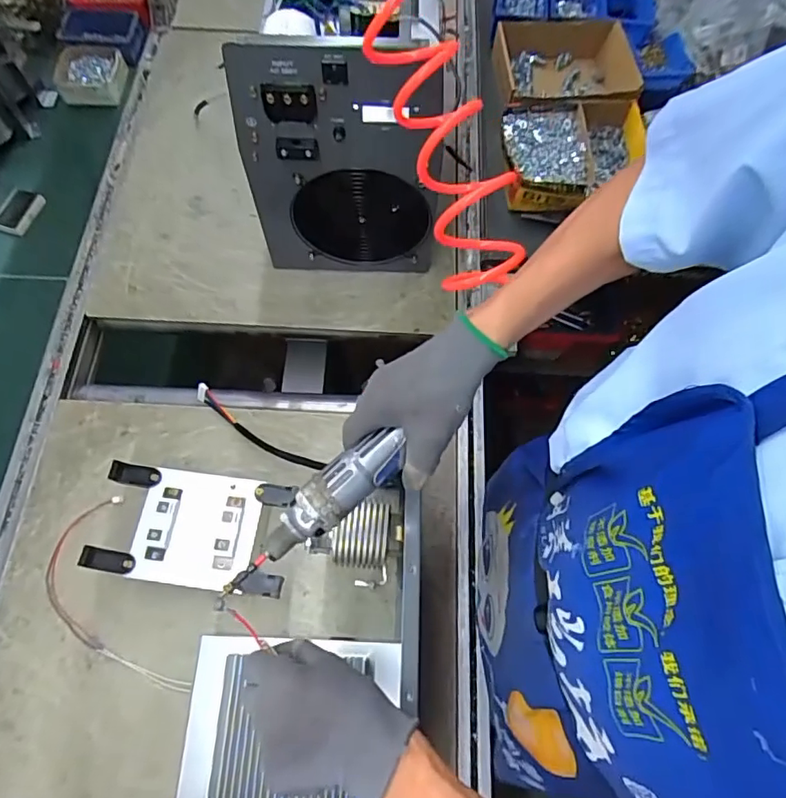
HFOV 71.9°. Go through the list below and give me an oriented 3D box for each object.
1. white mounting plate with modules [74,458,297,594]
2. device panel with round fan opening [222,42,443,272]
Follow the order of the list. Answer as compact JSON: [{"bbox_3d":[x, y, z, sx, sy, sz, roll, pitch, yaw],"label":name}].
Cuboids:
[{"bbox_3d":[-0.253,0.163,0.690,0.235,0.026,0.140,7,68,1],"label":"white mounting plate with modules"},{"bbox_3d":[-0.067,-0.290,0.745,0.254,0.391,0.022,3,69,-1],"label":"device panel with round fan opening"}]

